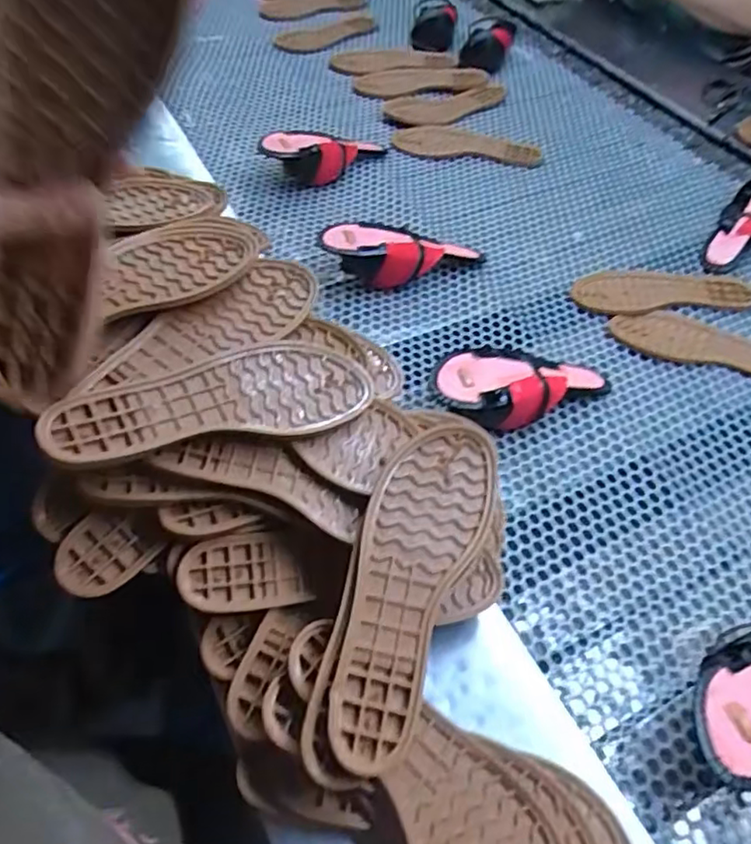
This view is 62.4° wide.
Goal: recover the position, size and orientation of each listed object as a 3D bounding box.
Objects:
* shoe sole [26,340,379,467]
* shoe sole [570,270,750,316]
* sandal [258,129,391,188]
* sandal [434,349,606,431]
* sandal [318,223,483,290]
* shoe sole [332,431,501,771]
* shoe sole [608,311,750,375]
[{"bbox_3d":[-0.121,-0.021,0.490,0.251,0.009,0.083,-10,64,-25],"label":"shoe sole"},{"bbox_3d":[0.385,-0.178,0.829,0.238,0.007,0.089,-1,54,-5],"label":"shoe sole"},{"bbox_3d":[-0.077,-0.414,0.972,0.219,0.067,0.072,-19,53,-34],"label":"sandal"},{"bbox_3d":[0.159,-0.036,0.687,0.224,0.054,0.080,-4,51,-27],"label":"sandal"},{"bbox_3d":[0.040,-0.228,0.818,0.216,0.084,0.071,-12,54,-6],"label":"sandal"},{"bbox_3d":[0.021,0.111,0.449,0.081,0.011,0.246,25,67,3],"label":"shoe sole"},{"bbox_3d":[0.417,-0.094,0.765,0.240,0.009,0.084,18,55,8],"label":"shoe sole"}]

